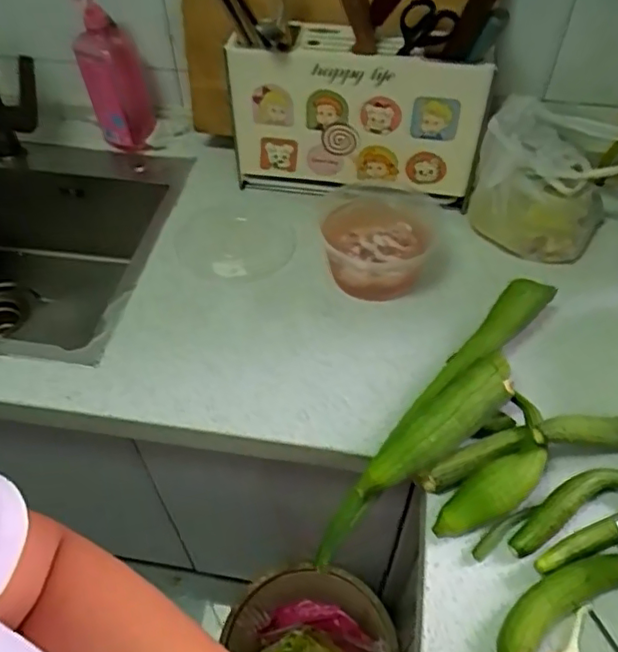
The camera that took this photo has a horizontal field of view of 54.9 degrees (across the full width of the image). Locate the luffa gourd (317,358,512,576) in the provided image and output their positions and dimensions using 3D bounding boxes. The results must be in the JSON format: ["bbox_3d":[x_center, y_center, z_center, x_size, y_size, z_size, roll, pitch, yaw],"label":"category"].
[{"bbox_3d":[0.107,0.130,0.621,0.292,0.067,0.056,-41,58,-10],"label":"luffa gourd"}]

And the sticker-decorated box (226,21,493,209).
[{"bbox_3d":[0.062,-0.286,0.873,0.357,0.238,0.081,10,51,10],"label":"sticker-decorated box"}]

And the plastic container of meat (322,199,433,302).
[{"bbox_3d":[0.091,-0.105,0.826,0.139,0.079,0.147,-1,50,1],"label":"plastic container of meat"}]

